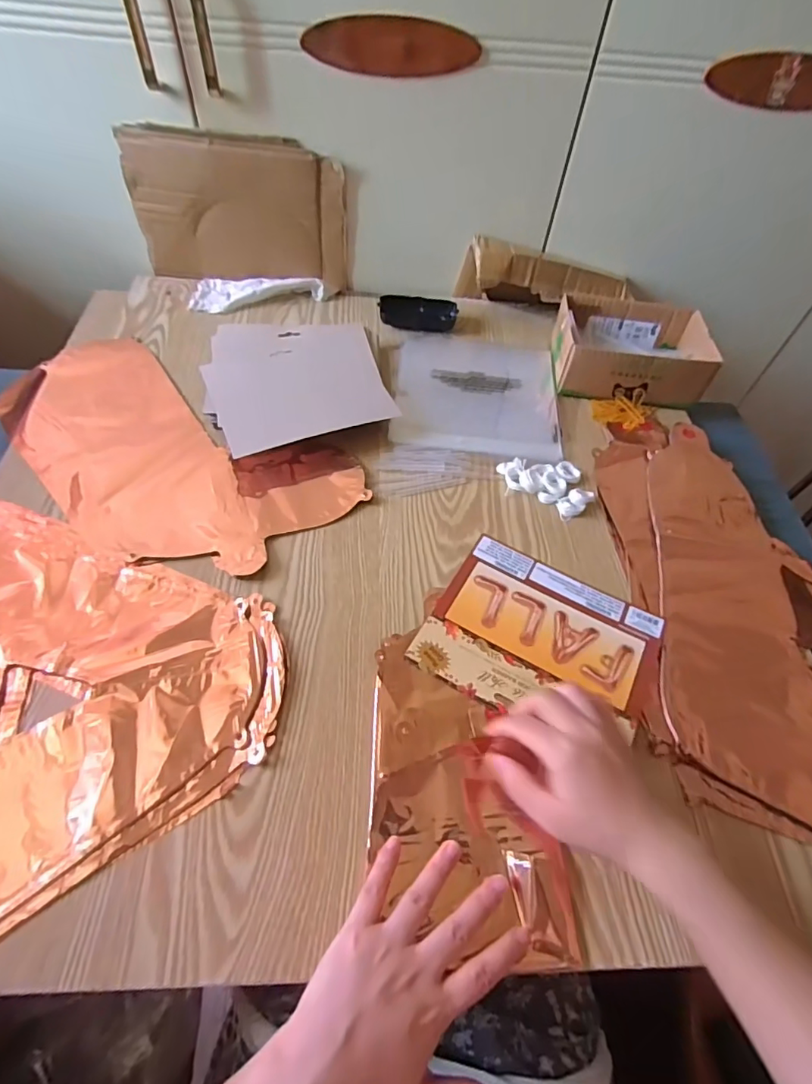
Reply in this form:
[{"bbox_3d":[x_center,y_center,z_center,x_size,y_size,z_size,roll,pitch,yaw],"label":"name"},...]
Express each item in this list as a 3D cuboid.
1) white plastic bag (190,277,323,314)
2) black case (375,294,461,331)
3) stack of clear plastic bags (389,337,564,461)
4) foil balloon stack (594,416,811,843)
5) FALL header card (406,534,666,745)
[{"bbox_3d":[-0.211,-0.358,0.726,0.180,0.026,0.075,0,55,-5],"label":"white plastic bag"},{"bbox_3d":[0.018,-0.327,0.724,0.108,0.025,0.044,-1,55,-5],"label":"black case"},{"bbox_3d":[0.093,-0.195,0.649,0.203,0.011,0.225,8,55,2],"label":"stack of clear plastic bags"},{"bbox_3d":[0.318,0.045,0.492,0.214,0.018,0.439,5,55,0],"label":"foil balloon stack"},{"bbox_3d":[0.122,0.084,0.457,0.186,0.005,0.158,26,57,13],"label":"FALL header card"}]

